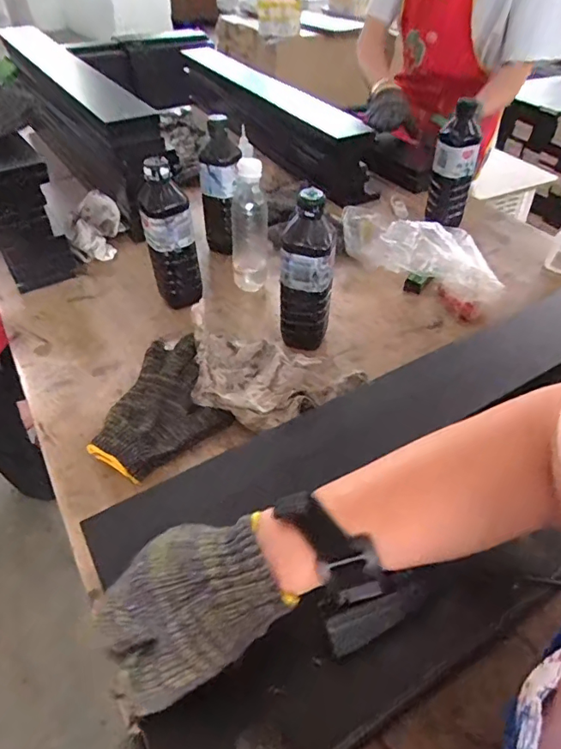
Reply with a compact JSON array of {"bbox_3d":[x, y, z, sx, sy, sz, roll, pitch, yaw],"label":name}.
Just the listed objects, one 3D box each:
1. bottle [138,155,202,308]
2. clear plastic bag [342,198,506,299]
[{"bbox_3d":[-0.149,-0.183,0.678,0.072,0.206,0.054,-8,45,-9],"label":"bottle"},{"bbox_3d":[0.215,-0.192,0.783,0.269,0.081,0.096,30,51,27],"label":"clear plastic bag"}]

